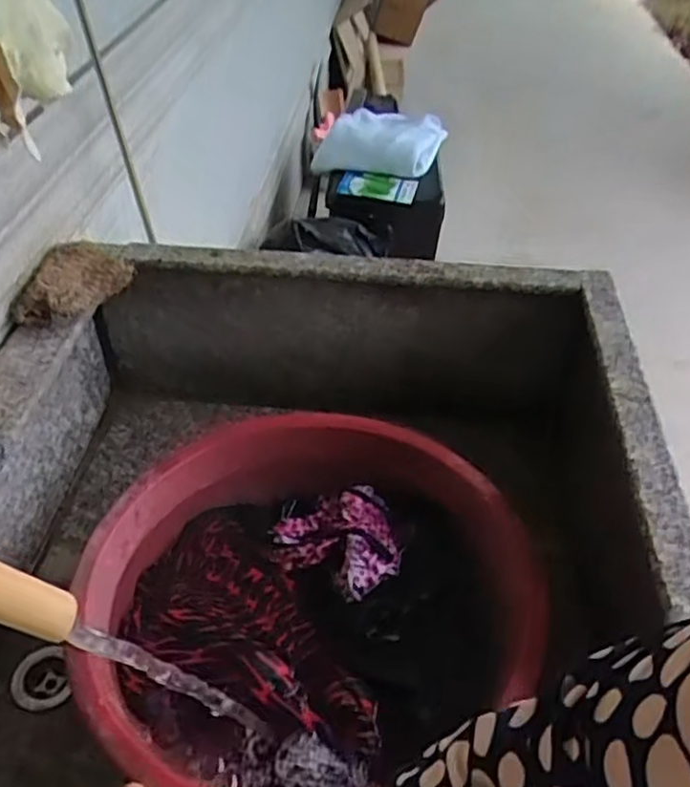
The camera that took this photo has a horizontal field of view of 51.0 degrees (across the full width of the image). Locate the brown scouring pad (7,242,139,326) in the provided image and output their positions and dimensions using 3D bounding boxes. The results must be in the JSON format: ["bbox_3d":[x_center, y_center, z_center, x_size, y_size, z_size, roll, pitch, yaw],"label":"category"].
[{"bbox_3d":[-0.265,-0.114,0.713,0.070,0.044,0.126,8,42,6],"label":"brown scouring pad"}]

